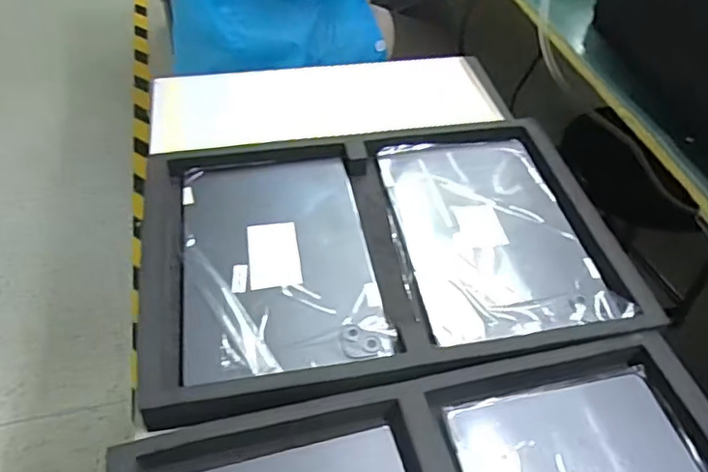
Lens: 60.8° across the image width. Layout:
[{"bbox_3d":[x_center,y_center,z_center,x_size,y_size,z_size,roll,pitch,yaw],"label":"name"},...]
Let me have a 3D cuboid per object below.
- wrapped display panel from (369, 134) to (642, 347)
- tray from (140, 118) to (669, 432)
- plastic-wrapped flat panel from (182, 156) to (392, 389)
[{"bbox_3d":[0.130,-0.011,0.602,0.168,0.016,0.259,-6,48,-9],"label":"wrapped display panel"},{"bbox_3d":[0.020,0.000,0.579,0.429,0.036,0.313,-8,49,-11],"label":"tray"},{"bbox_3d":[-0.071,0.017,0.561,0.167,0.010,0.245,-6,48,-9],"label":"plastic-wrapped flat panel"}]

